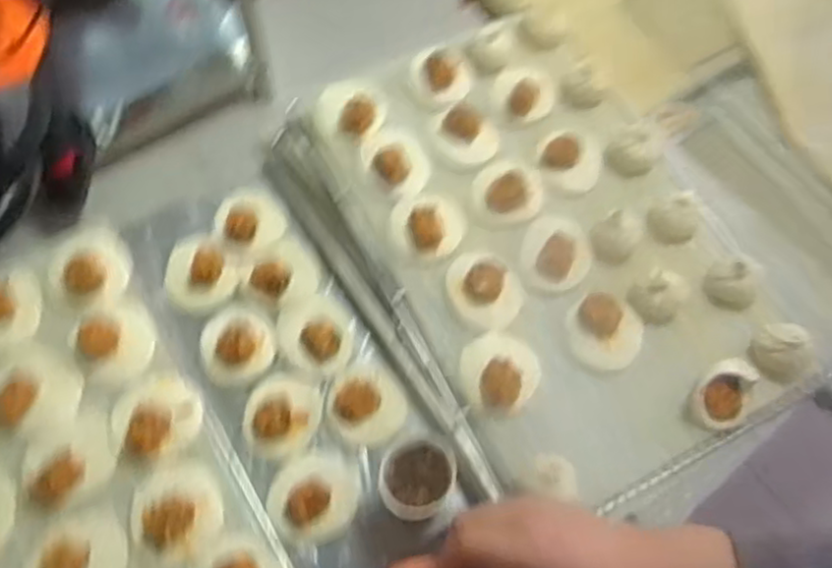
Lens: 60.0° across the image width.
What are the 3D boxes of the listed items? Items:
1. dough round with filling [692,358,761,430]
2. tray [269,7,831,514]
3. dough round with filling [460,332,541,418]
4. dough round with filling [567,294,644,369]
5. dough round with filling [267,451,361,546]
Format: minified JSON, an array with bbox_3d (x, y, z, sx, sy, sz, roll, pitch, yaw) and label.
[{"bbox_3d":[0.317,0.111,0.737,0.055,0.026,0.069,17,65,4],"label":"dough round with filling"},{"bbox_3d":[0.145,-0.055,0.835,0.417,0.058,0.601,-28,70,-15],"label":"tray"},{"bbox_3d":[0.085,0.093,0.749,0.080,0.030,0.078,1,65,-3],"label":"dough round with filling"},{"bbox_3d":[0.203,0.052,0.774,0.077,0.030,0.074,1,65,-3],"label":"dough round with filling"},{"bbox_3d":[-0.105,0.217,0.733,0.087,0.018,0.089,1,65,-3],"label":"dough round with filling"}]

